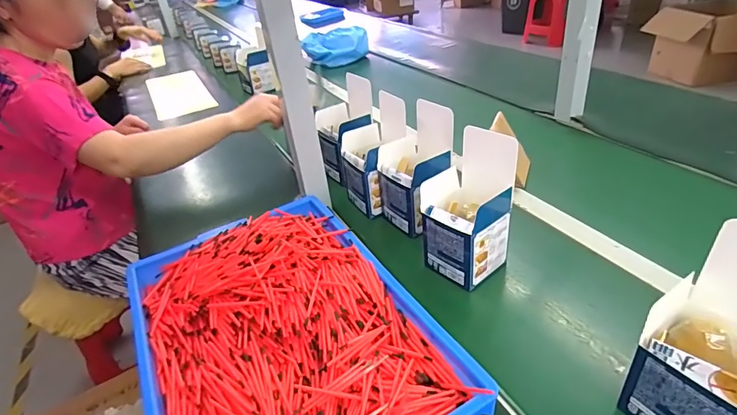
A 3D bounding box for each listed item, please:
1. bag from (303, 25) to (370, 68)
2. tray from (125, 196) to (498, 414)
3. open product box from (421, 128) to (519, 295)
[{"bbox_3d":[-0.123,-0.566,1.533,0.217,0.123,0.108,7,36,20],"label":"bag"},{"bbox_3d":[-0.102,0.139,0.492,0.295,0.063,0.422,-22,36,-21],"label":"tray"},{"bbox_3d":[0.127,0.000,0.553,0.092,0.172,0.098,-29,39,-29],"label":"open product box"}]

